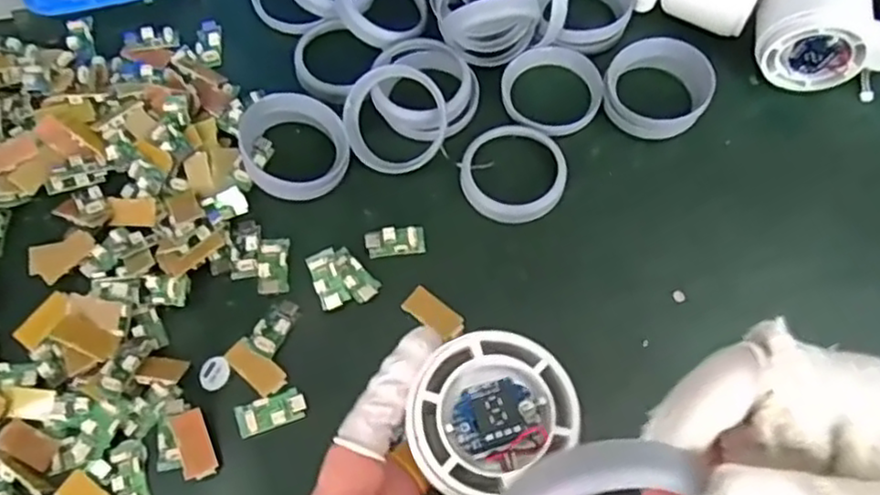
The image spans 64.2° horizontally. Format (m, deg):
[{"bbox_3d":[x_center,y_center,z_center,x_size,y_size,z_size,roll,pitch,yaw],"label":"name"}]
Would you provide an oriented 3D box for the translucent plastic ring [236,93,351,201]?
[{"bbox_3d":[-0.081,-0.057,0.394,0.057,0.021,0.060,0,66,1],"label":"translucent plastic ring"}]

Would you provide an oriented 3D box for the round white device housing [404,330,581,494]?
[{"bbox_3d":[0.016,0.055,0.236,0.056,0.010,0.048,-32,69,-12],"label":"round white device housing"}]

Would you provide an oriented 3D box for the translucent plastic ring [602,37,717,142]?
[{"bbox_3d":[0.126,-0.092,0.409,0.060,0.021,0.060,0,66,1],"label":"translucent plastic ring"}]

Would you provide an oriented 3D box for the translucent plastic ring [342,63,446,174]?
[{"bbox_3d":[-0.025,-0.073,0.397,0.057,0.008,0.060,1,94,7],"label":"translucent plastic ring"}]

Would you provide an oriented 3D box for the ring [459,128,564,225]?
[{"bbox_3d":[0.041,-0.042,0.395,0.059,0.010,0.057,0,66,1],"label":"ring"}]

